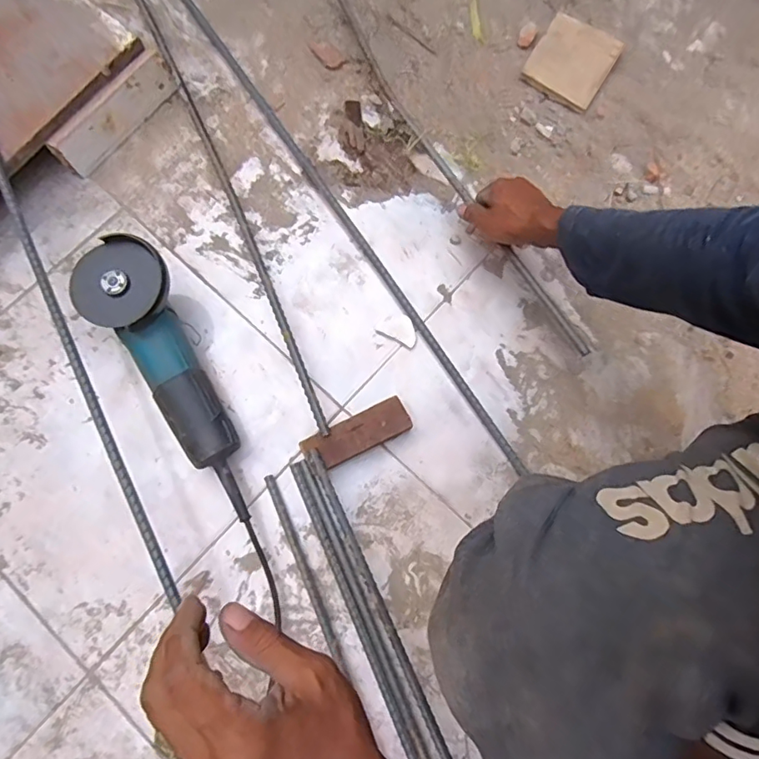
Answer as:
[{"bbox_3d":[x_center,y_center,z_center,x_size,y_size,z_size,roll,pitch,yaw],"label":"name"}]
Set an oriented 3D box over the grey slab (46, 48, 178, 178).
[{"bbox_3d":[-0.347,-0.350,0.695,0.025,0.067,0.186,37,79,8],"label":"grey slab"}]

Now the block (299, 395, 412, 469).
[{"bbox_3d":[-0.025,0.065,0.616,0.124,0.042,0.045,-26,78,-6],"label":"block"}]

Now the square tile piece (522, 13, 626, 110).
[{"bbox_3d":[0.272,-0.451,0.737,0.104,0.006,0.115,31,86,7],"label":"square tile piece"}]

